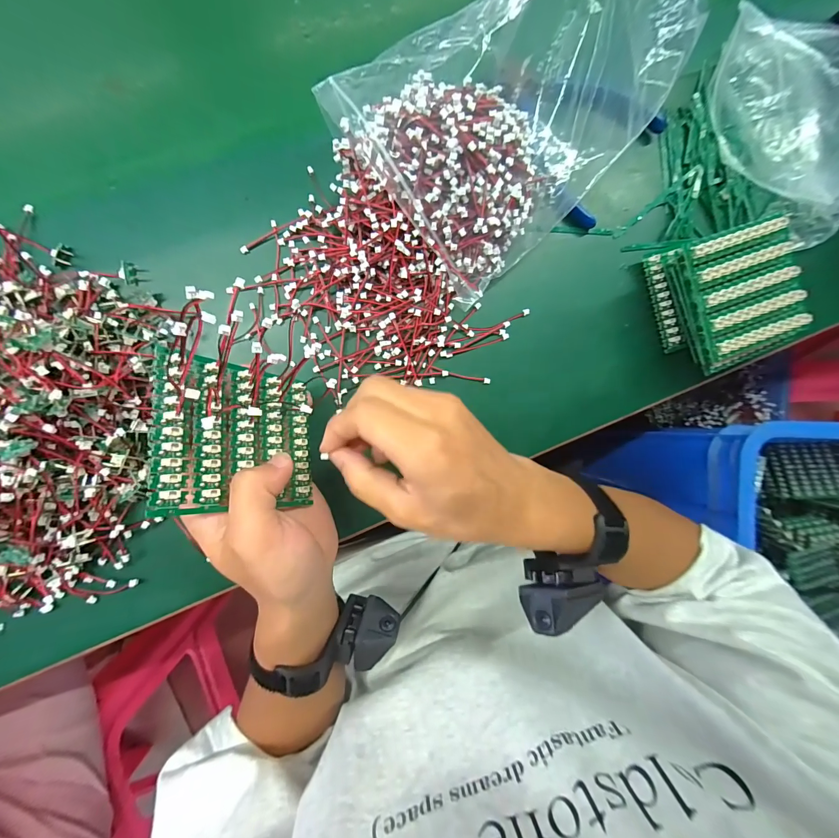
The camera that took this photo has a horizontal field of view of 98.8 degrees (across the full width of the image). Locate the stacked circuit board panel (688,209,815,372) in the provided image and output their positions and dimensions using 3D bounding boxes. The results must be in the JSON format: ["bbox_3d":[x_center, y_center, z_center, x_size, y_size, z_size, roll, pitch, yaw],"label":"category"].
[{"bbox_3d":[0.239,-0.093,0.283,0.084,0.047,0.100,-20,93,-6],"label":"stacked circuit board panel"}]

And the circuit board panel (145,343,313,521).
[{"bbox_3d":[-0.099,0.009,0.201,0.006,0.085,0.079,-17,73,35],"label":"circuit board panel"}]

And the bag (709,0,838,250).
[{"bbox_3d":[0.290,-0.223,0.278,0.078,0.061,0.177,-30,93,-5],"label":"bag"}]

